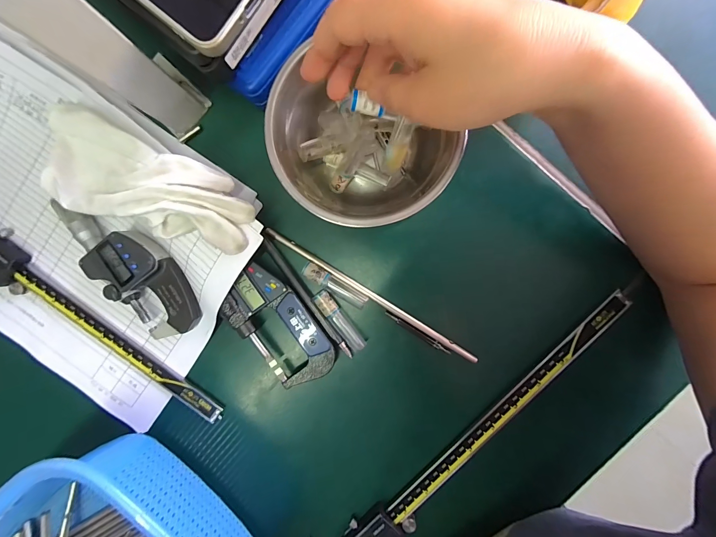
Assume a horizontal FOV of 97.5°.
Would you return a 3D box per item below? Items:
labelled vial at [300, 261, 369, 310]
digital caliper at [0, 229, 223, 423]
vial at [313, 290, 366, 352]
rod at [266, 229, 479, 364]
[{"bbox_3d":[-0.018,0.014,0.255,0.057,0.011,0.012,33,93,-1],"label":"labelled vial"},{"bbox_3d":[-0.246,0.057,0.265,0.281,0.012,0.071,41,93,-1],"label":"digital caliper"},{"bbox_3d":[-0.015,0.043,0.259,0.013,0.011,0.057,-36,92,3],"label":"vial"},{"bbox_3d":[0.010,0.023,0.258,0.197,0.007,0.008,32,93,-1],"label":"rod"}]

